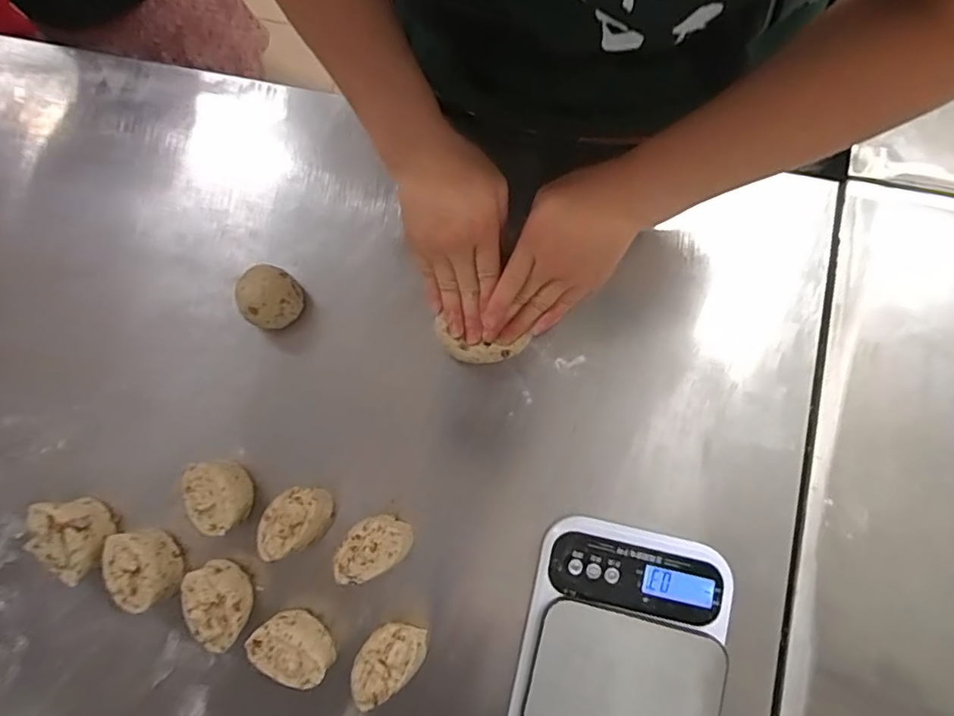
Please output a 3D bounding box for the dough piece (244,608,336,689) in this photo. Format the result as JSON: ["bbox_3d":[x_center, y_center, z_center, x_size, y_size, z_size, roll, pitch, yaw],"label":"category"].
[{"bbox_3d":[-0.139,0.220,0.420,0.060,0.035,0.039,28,81,6],"label":"dough piece"}]

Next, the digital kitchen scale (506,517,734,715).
[{"bbox_3d":[0.107,0.231,0.421,0.146,0.030,0.195,13,80,4],"label":"digital kitchen scale"}]

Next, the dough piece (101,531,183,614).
[{"bbox_3d":[-0.260,0.163,0.435,0.036,0.044,0.059,-28,80,-4],"label":"dough piece"}]

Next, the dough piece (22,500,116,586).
[{"bbox_3d":[-0.320,0.144,0.439,0.046,0.047,0.065,-9,80,0],"label":"dough piece"}]

